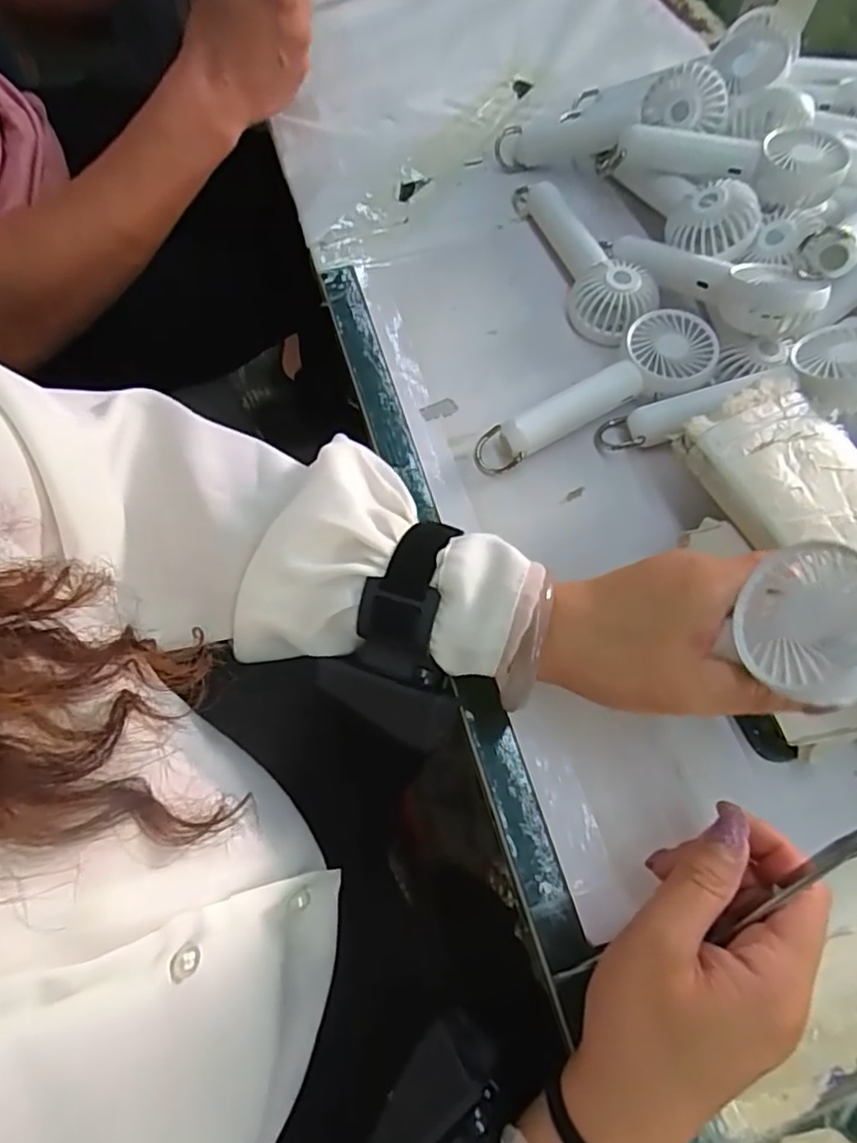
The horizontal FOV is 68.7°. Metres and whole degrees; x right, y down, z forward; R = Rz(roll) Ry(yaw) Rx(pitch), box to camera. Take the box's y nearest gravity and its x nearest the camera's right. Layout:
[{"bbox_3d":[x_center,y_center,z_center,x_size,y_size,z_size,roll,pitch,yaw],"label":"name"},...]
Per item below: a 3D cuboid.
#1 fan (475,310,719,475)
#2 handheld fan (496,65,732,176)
[{"bbox_3d":[0.109,-0.106,0.390,0.162,0.030,0.053,-32,70,-14],"label":"fan"},{"bbox_3d":[0.136,-0.338,0.475,0.159,0.037,0.063,5,62,30],"label":"handheld fan"}]

